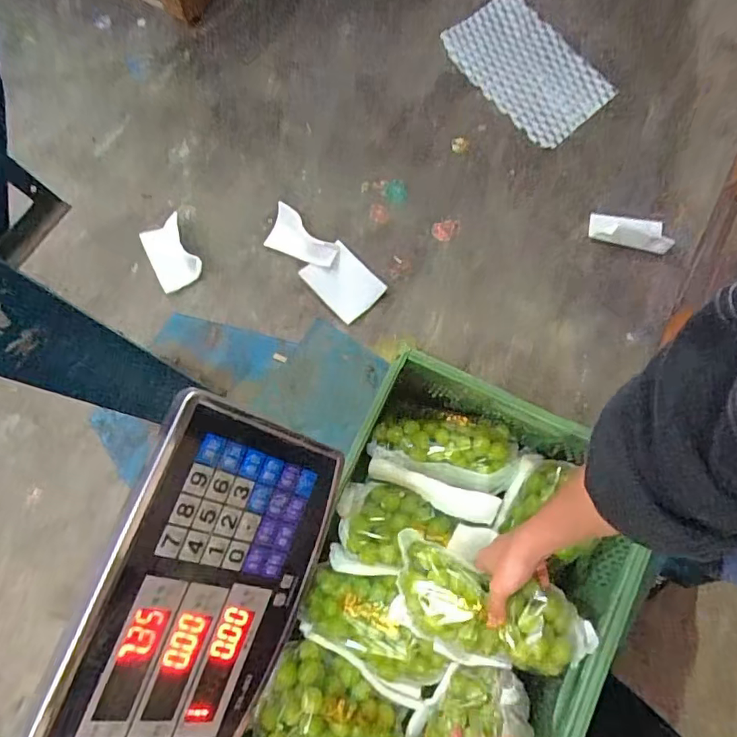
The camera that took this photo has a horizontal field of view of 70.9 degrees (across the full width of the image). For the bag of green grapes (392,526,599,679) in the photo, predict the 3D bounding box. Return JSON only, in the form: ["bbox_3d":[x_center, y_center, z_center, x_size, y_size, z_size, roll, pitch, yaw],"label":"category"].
[{"bbox_3d":[0.163,0.335,0.716,0.274,0.088,0.123,16,74,17],"label":"bag of green grapes"}]

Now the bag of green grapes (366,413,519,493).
[{"bbox_3d":[0.126,0.129,0.860,0.239,0.061,0.116,14,78,1],"label":"bag of green grapes"}]

